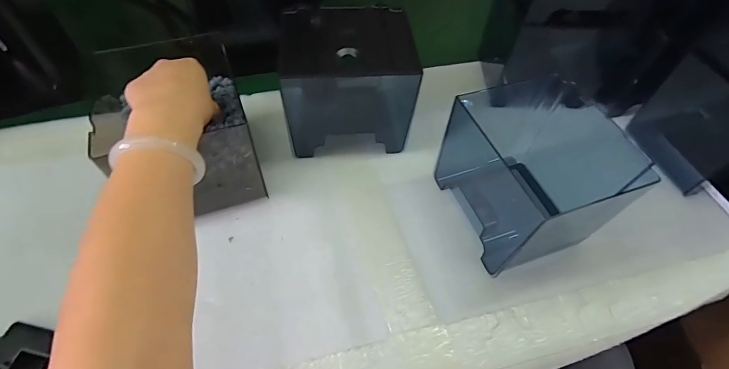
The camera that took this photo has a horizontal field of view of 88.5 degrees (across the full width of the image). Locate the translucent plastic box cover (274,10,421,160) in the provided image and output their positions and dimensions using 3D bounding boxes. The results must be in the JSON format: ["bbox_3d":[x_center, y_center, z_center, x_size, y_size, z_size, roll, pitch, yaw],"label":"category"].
[{"bbox_3d":[-0.022,-0.132,0.488,0.160,0.134,0.129,-3,55,-5],"label":"translucent plastic box cover"}]

